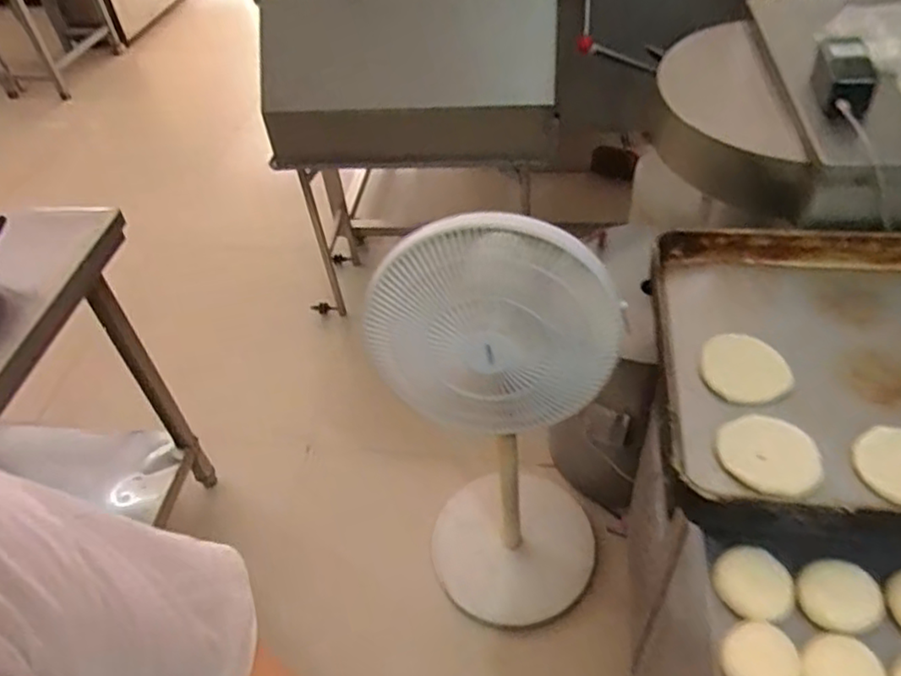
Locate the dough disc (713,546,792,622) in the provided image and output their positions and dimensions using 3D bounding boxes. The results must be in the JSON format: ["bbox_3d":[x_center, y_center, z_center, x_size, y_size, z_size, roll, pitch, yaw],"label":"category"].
[{"bbox_3d":[0.285,0.229,0.638,0.065,0.011,0.068,-18,47,-10],"label":"dough disc"}]

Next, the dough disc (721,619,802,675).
[{"bbox_3d":[0.271,0.283,0.592,0.067,0.011,0.064,-3,46,4],"label":"dough disc"}]

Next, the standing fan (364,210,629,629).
[{"bbox_3d":[0.096,0.163,1.169,0.322,0.928,0.285,4,47,11],"label":"standing fan"}]

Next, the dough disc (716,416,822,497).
[{"bbox_3d":[0.324,0.118,0.691,0.096,0.015,0.080,31,57,30],"label":"dough disc"}]

